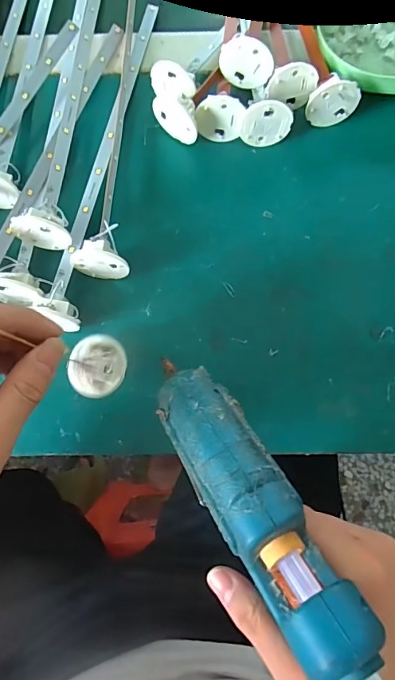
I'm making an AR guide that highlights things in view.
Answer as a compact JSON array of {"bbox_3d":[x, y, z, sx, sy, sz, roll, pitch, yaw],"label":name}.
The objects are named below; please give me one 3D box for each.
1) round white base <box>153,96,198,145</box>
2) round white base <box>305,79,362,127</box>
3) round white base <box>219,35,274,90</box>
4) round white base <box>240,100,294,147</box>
[{"bbox_3d":[-0.016,-0.162,0.331,0.040,0.034,0.007,39,80,10],"label":"round white base"},{"bbox_3d":[0.101,-0.178,0.331,0.038,0.036,0.015,-18,76,-3],"label":"round white base"},{"bbox_3d":[0.036,-0.203,0.325,0.038,0.035,0.006,25,62,-15],"label":"round white base"},{"bbox_3d":[0.051,-0.160,0.330,0.037,0.035,0.012,-4,76,0],"label":"round white base"}]

